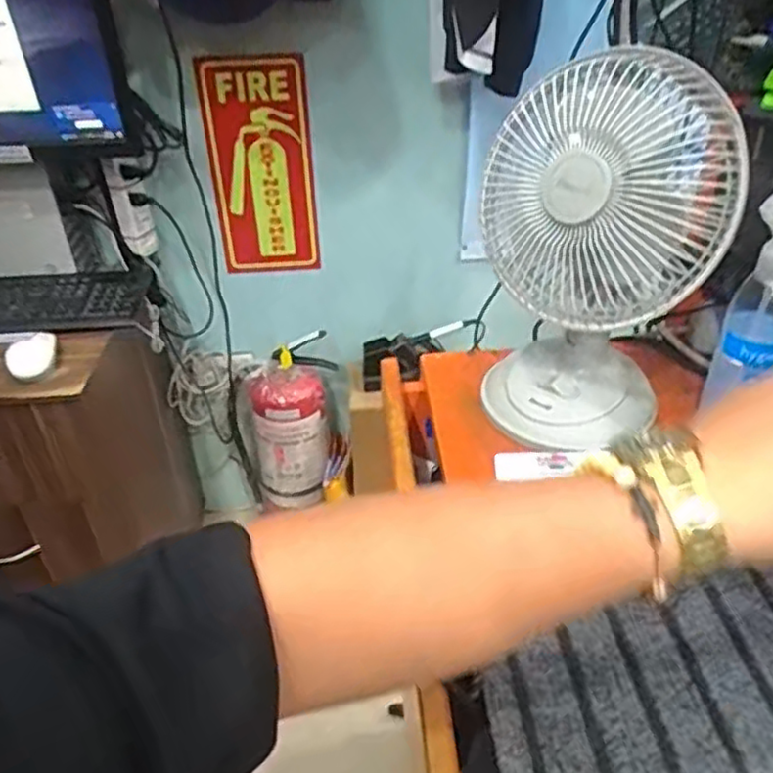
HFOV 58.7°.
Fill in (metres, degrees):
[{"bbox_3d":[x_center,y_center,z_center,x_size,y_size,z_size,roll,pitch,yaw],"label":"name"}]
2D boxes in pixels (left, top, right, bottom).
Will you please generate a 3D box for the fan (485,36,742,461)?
[{"bbox_3d":[0.166,-0.099,0.553,0.178,0.271,0.121,5,37,13],"label":"fan"}]

